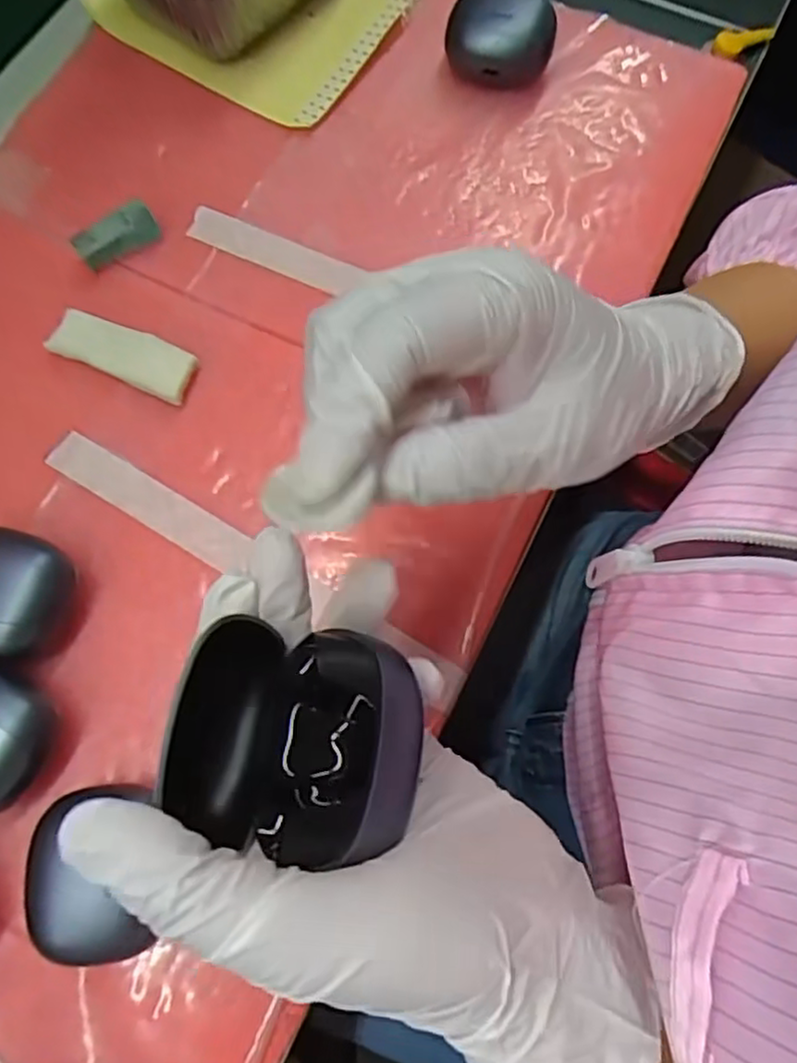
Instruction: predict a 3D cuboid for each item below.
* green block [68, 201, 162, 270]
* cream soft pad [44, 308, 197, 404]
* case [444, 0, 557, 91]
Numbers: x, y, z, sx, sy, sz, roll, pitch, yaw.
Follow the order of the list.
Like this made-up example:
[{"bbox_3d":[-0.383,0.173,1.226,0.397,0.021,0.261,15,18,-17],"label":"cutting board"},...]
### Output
[{"bbox_3d":[-0.138,-0.145,0.328,0.040,0.016,0.014,-34,78,-11],"label":"green block"},{"bbox_3d":[-0.127,-0.083,0.312,0.069,0.009,0.026,24,75,5],"label":"cream soft pad"},{"bbox_3d":[0.053,-0.263,0.358,0.048,0.031,0.046,-42,79,-12],"label":"case"}]

